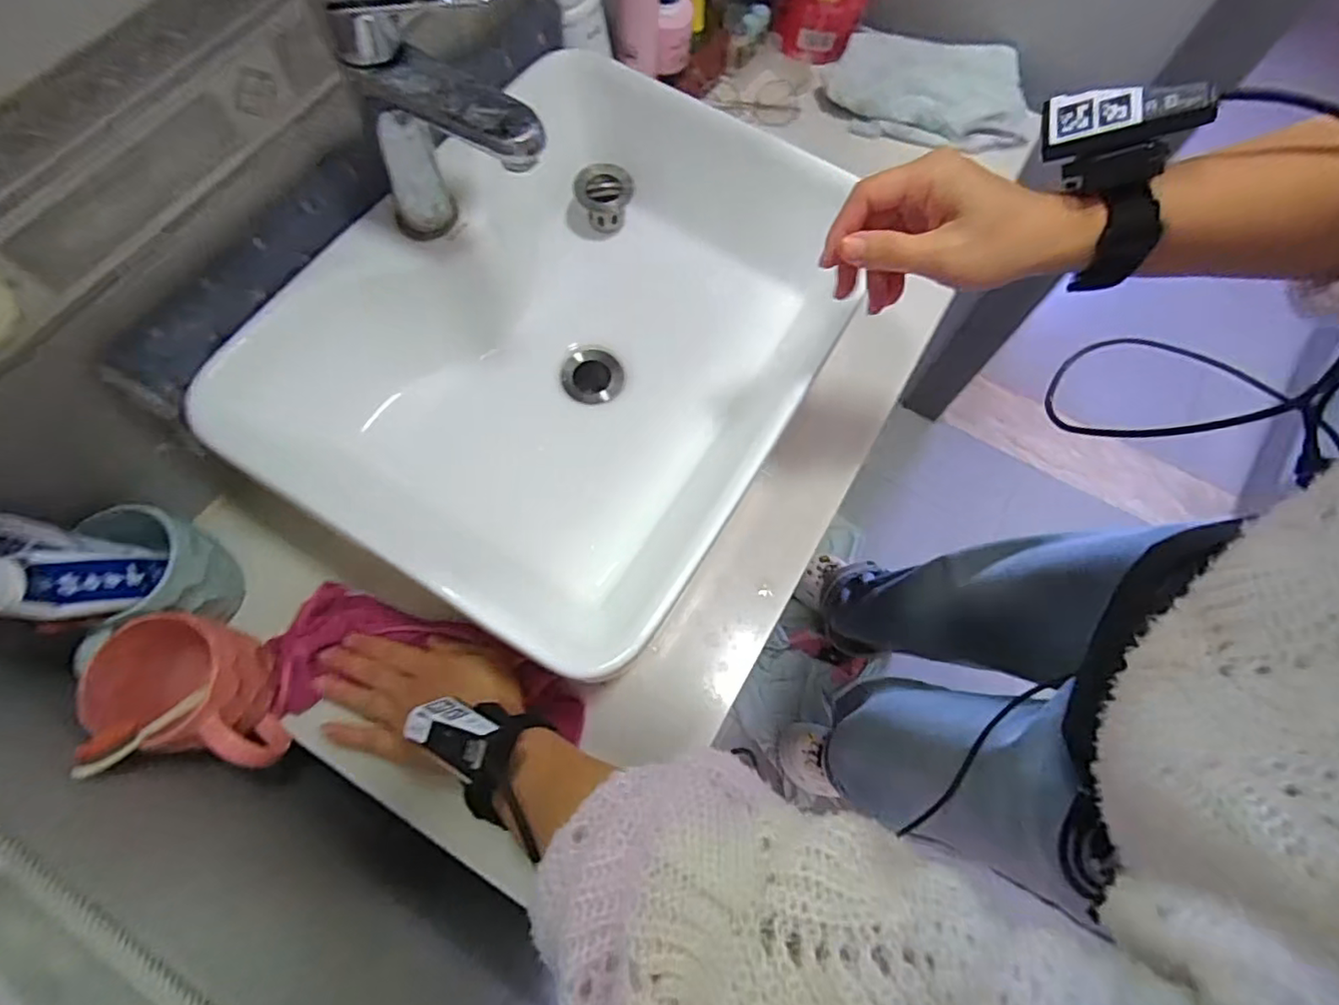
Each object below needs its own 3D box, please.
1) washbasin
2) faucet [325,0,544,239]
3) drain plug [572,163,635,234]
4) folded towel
[{"bbox_3d":[-0.079,-0.139,0.539,0.355,0.154,0.461,29,70,9],"label":"washbasin"},{"bbox_3d":[-0.128,-0.242,0.409,0.132,0.161,0.075,27,70,8],"label":"faucet"},{"bbox_3d":[-0.065,-0.297,0.602,0.059,0.049,0.052,-5,69,-4],"label":"drain plug"},{"bbox_3d":[0.302,-0.501,0.736,0.235,0.035,0.152,8,68,1],"label":"folded towel"}]

